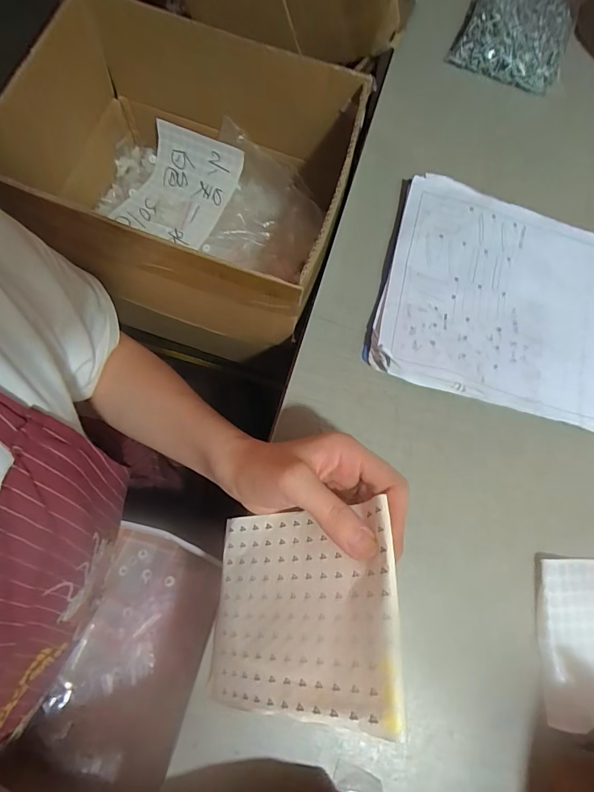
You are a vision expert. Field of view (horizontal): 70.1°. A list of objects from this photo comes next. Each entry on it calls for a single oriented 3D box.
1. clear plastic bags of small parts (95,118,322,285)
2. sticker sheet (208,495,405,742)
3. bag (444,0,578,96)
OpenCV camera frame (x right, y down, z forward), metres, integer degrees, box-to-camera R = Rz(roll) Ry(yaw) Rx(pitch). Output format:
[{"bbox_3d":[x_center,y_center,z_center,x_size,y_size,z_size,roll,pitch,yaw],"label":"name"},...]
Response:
[{"bbox_3d":[-0.112,-0.256,0.548,0.288,0.084,0.136,18,74,0],"label":"clear plastic bags of small parts"},{"bbox_3d":[-0.002,0.139,0.280,0.149,0.009,0.119,-19,54,34],"label":"sticker sheet"},{"bbox_3d":[0.264,-0.454,0.497,0.126,0.027,0.191,19,74,0],"label":"bag"}]

